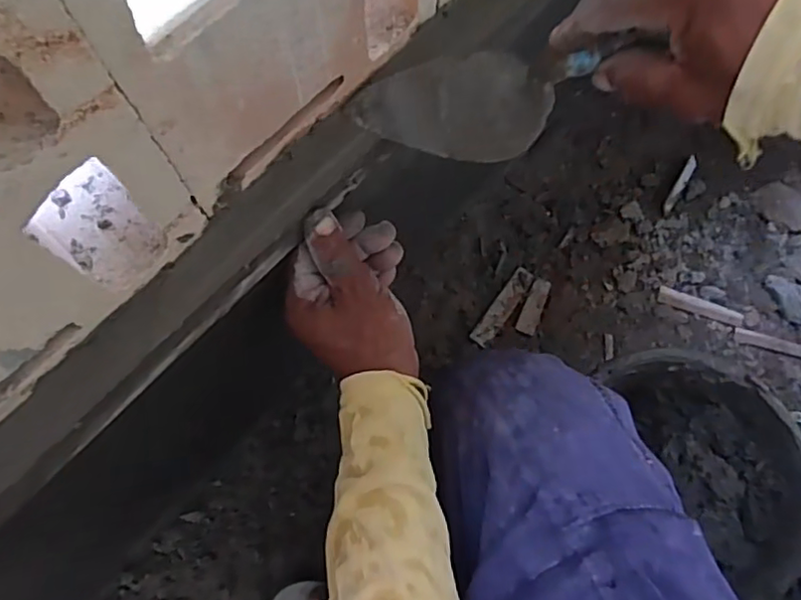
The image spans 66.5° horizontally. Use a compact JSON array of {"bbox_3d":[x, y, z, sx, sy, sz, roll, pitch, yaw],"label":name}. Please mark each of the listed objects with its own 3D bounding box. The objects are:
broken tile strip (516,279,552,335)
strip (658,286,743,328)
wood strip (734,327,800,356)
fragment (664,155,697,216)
[{"bbox_3d":[0.170,0.008,0.776,0.023,0.005,0.073,22,74,5],"label":"broken tile strip"},{"bbox_3d":[0.379,0.008,0.773,0.106,0.007,0.021,19,74,4],"label":"strip"},{"bbox_3d":[0.464,0.054,0.751,0.101,0.010,0.017,15,74,3],"label":"wood strip"},{"bbox_3d":[0.369,-0.151,0.805,0.014,0.010,0.090,30,75,7],"label":"fragment"}]

